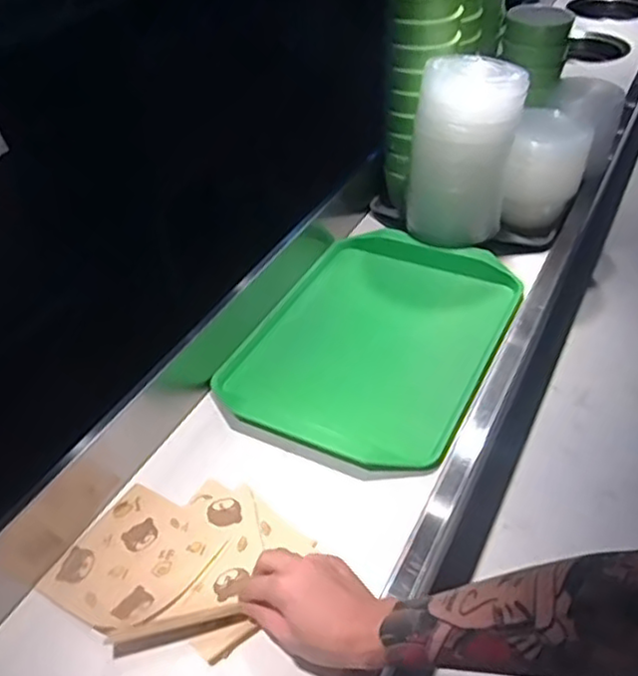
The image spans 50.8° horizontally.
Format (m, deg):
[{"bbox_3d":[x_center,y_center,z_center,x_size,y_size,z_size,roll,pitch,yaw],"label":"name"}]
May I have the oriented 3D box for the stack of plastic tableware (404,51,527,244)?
[{"bbox_3d":[0.213,-0.267,0.984,0.142,0.248,0.110,8,43,14],"label":"stack of plastic tableware"}]

